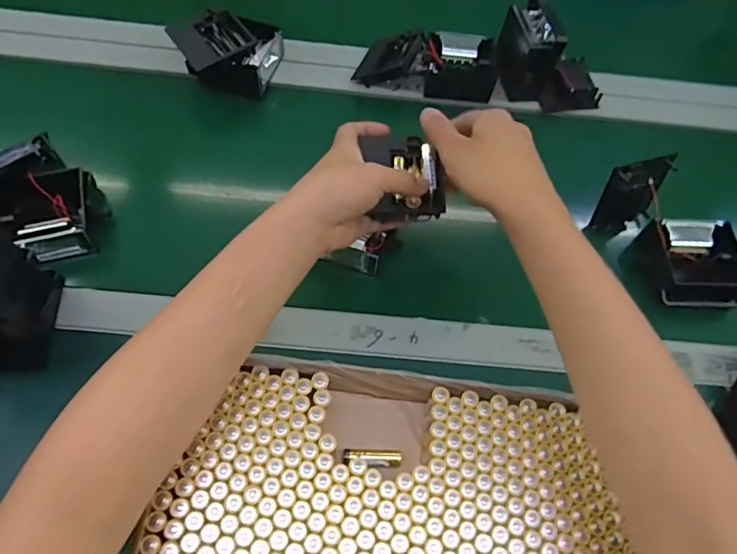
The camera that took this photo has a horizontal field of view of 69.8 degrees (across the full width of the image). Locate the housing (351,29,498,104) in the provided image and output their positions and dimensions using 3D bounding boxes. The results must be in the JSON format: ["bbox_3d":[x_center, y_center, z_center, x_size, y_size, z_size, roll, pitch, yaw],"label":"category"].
[{"bbox_3d":[0.072,-0.270,0.665,0.174,0.047,0.087,3,61,-3],"label":"housing"}]

